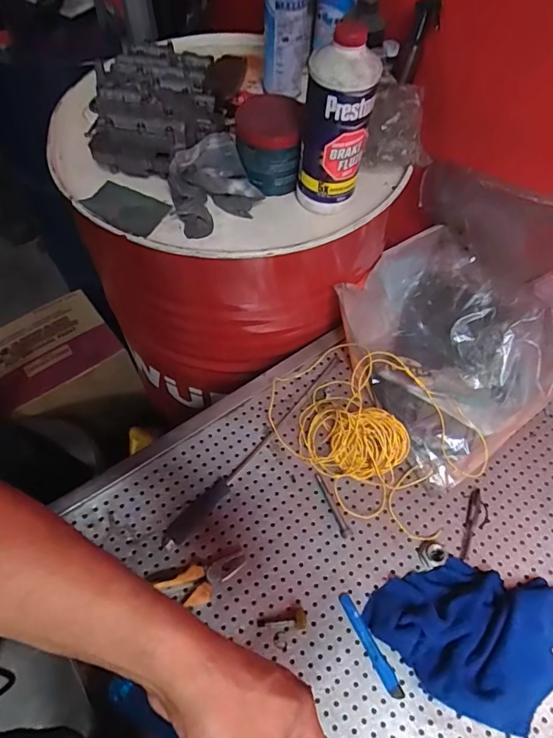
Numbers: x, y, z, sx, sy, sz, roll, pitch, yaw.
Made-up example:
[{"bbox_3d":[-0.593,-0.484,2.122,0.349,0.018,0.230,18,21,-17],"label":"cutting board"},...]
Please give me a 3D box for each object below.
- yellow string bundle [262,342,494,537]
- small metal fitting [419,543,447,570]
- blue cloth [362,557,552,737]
[{"bbox_3d":[0.152,0.080,0.708,0.237,0.071,0.317,-38,68,-23],"label":"yellow string bundle"},{"bbox_3d":[0.211,0.251,0.640,0.033,0.016,0.031,-9,60,-10],"label":"small metal fitting"},{"bbox_3d":[0.248,0.331,0.586,0.264,0.046,0.174,12,59,3],"label":"blue cloth"}]

